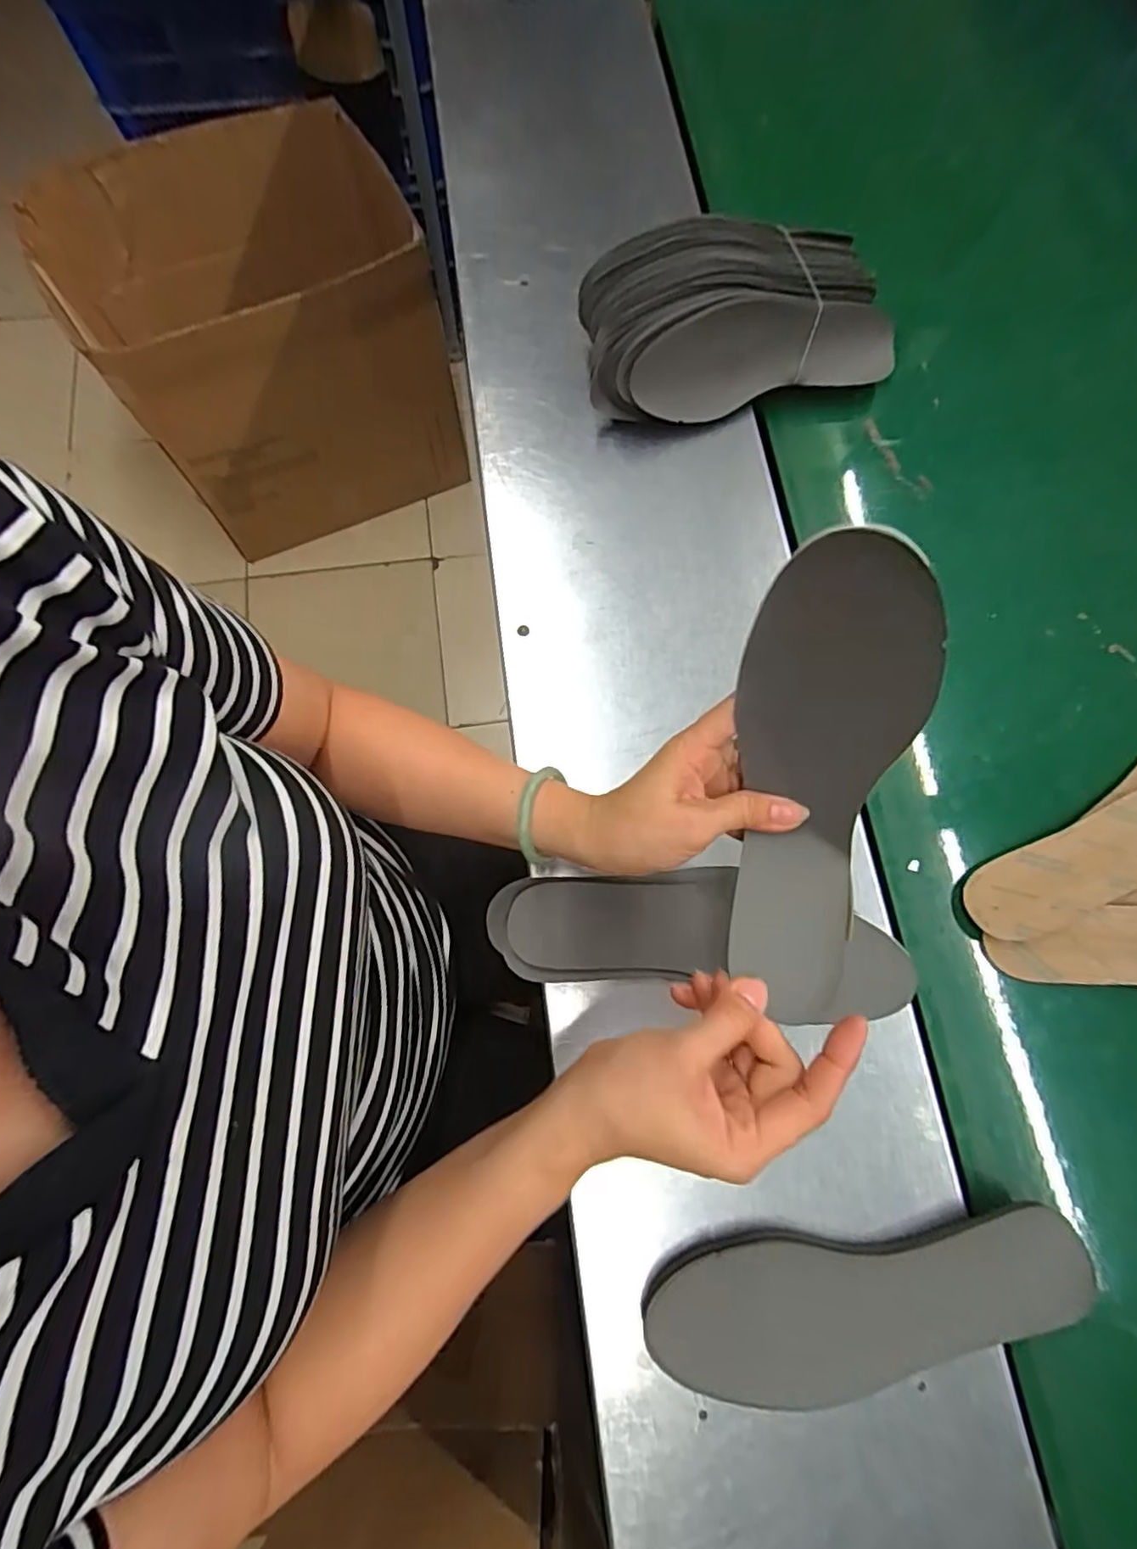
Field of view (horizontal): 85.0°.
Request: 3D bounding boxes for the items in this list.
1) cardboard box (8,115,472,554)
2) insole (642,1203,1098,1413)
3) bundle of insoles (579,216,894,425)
[{"bbox_3d":[-0.544,-0.791,1.183,0.552,0.480,0.437,-25,76,-7],"label":"cardboard box"},{"bbox_3d":[0.176,0.313,0.362,0.254,0.015,0.081,-5,75,0],"label":"insole"},{"bbox_3d":[0.143,-0.384,0.523,0.263,0.079,0.125,-16,75,-4],"label":"bundle of insoles"}]

